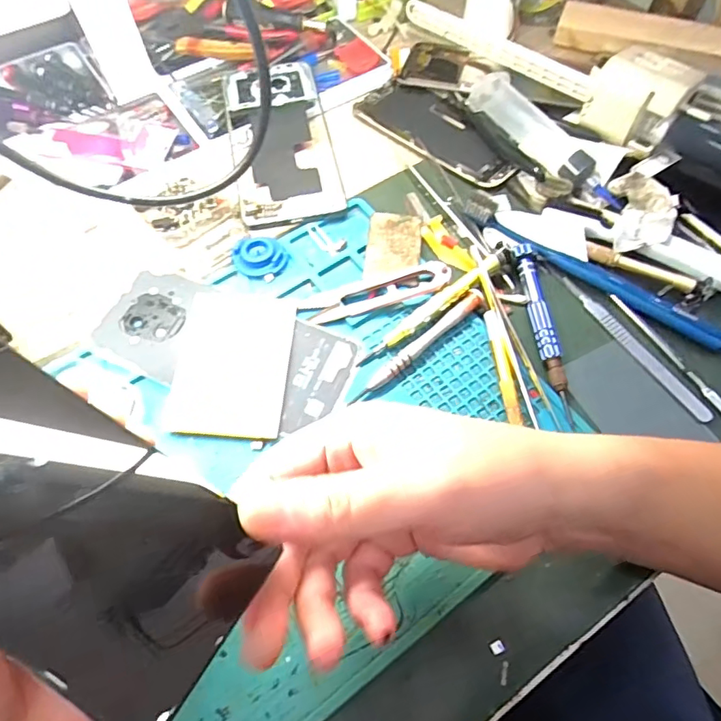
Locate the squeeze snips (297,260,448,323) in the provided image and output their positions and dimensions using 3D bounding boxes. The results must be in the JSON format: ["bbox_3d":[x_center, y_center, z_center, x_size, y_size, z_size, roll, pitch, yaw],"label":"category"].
[{"bbox_3d":[0.009,-0.045,0.334,0.095,0.015,0.022,-14,63,-8],"label":"squeeze snips"}]

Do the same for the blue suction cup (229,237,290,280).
[{"bbox_3d":[-0.067,-0.070,0.351,0.036,0.008,0.029,-16,63,-9],"label":"blue suction cup"}]

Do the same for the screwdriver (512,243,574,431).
[{"bbox_3d":[0.112,-0.021,0.320,0.012,0.014,0.123,-5,62,-3],"label":"screwdriver"}]

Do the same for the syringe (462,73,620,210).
[{"bbox_3d":[0.133,-0.163,0.389,0.029,0.030,0.147,-31,67,-16],"label":"syringe"}]

